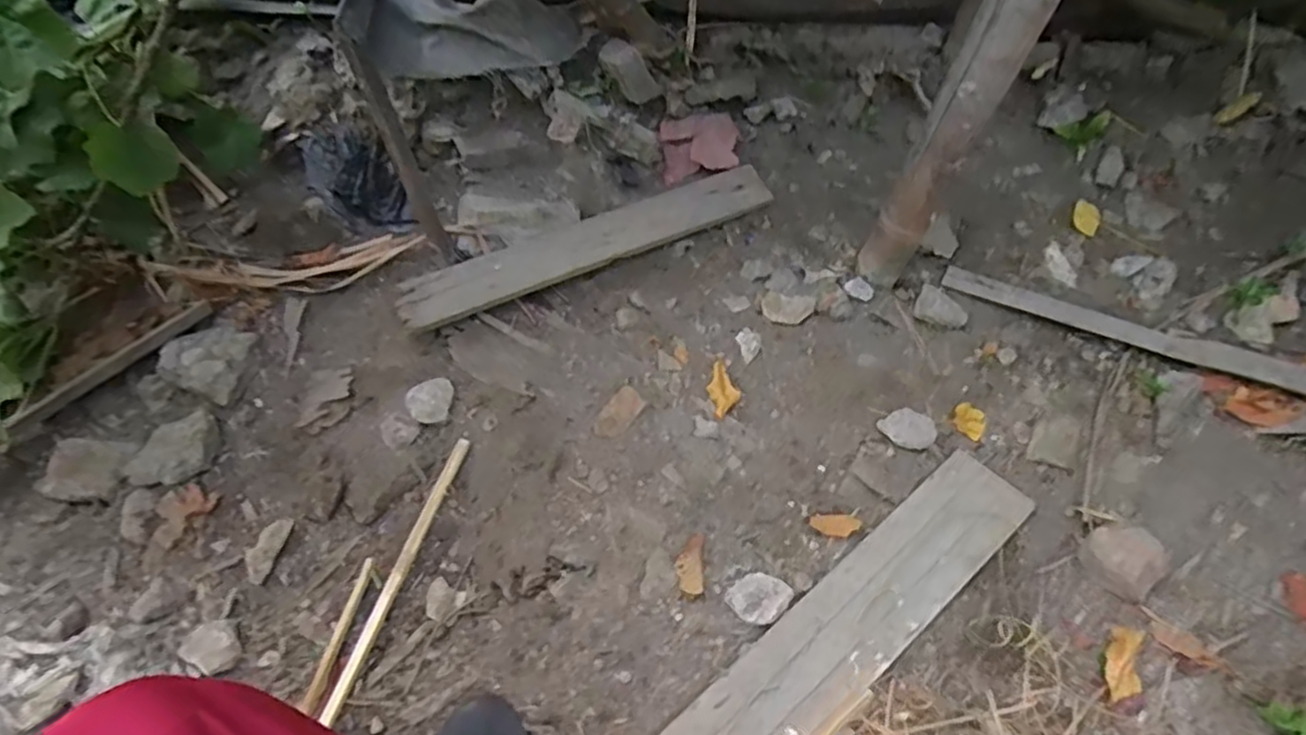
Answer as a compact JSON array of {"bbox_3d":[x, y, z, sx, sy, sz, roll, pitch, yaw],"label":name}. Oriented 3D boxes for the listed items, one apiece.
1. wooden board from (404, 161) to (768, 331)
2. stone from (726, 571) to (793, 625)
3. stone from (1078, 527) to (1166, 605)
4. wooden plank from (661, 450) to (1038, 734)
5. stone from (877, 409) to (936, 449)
[{"bbox_3d":[-0.096,-0.194,1.046,0.582,0.019,0.089,-21,68,-10],"label":"wooden board"},{"bbox_3d":[0.123,0.262,0.774,0.065,0.020,0.052,-30,51,-25],"label":"stone"},{"bbox_3d":[0.524,0.214,0.756,0.077,0.039,0.075,-27,50,-23],"label":"stone"},{"bbox_3d":[0.191,0.301,0.736,0.599,0.020,0.107,-35,56,-19],"label":"wooden plank"},{"bbox_3d":[0.327,0.077,0.871,0.069,0.030,0.042,20,49,21],"label":"stone"}]

